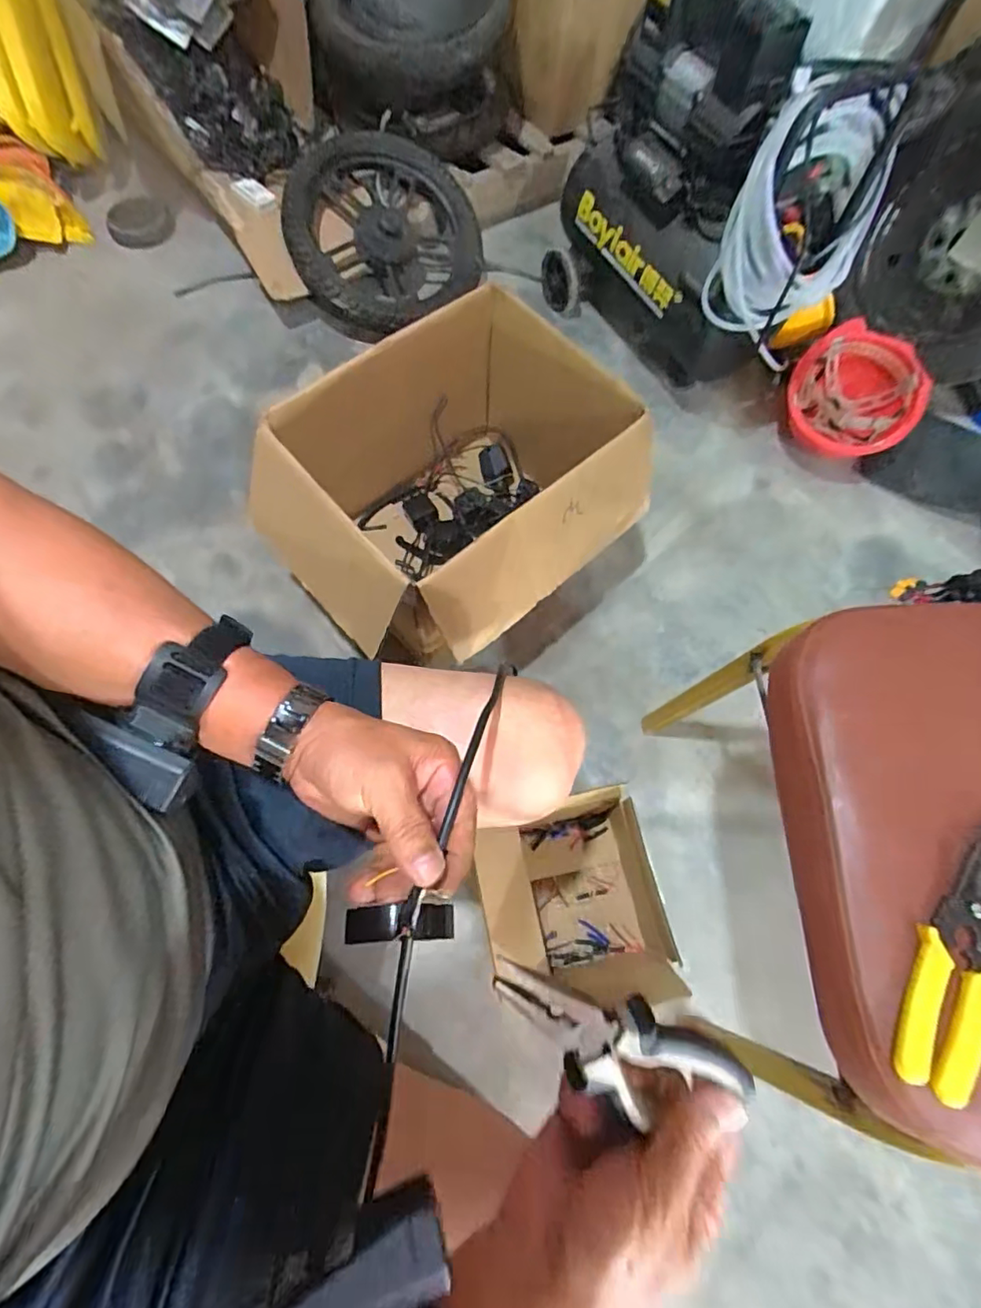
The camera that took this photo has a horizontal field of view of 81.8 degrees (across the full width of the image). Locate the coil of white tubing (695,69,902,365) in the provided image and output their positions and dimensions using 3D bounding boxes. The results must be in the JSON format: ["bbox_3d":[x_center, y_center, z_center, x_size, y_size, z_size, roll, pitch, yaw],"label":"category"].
[{"bbox_3d":[0.460,-0.649,0.831,0.184,0.258,0.231,34,71,11],"label":"coil of white tubing"}]

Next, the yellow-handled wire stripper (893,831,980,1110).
[{"bbox_3d":[0.307,0.189,0.366,0.050,0.013,0.178,36,71,11],"label":"yellow-handled wire stripper"}]

